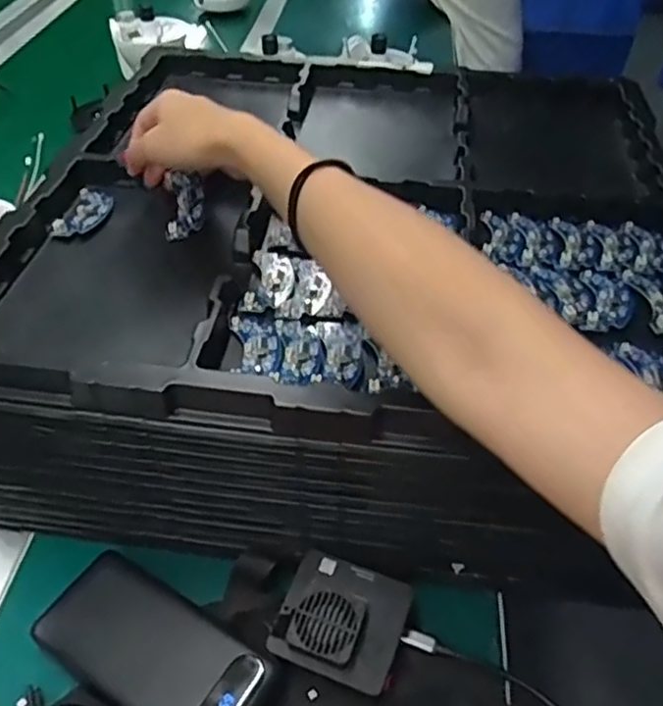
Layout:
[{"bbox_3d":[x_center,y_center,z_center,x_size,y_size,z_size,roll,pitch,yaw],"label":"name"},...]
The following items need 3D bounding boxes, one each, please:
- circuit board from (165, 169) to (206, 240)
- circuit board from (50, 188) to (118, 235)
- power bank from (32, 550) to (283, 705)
[{"bbox_3d":[-0.118,-0.116,0.522,0.032,0.008,0.057,1,68,2],"label":"circuit board"},{"bbox_3d":[-0.198,-0.115,0.530,0.034,0.007,0.065,4,46,7],"label":"circuit board"},{"bbox_3d":[-0.115,0.190,0.418,0.159,0.024,0.070,25,52,25],"label":"power bank"}]

